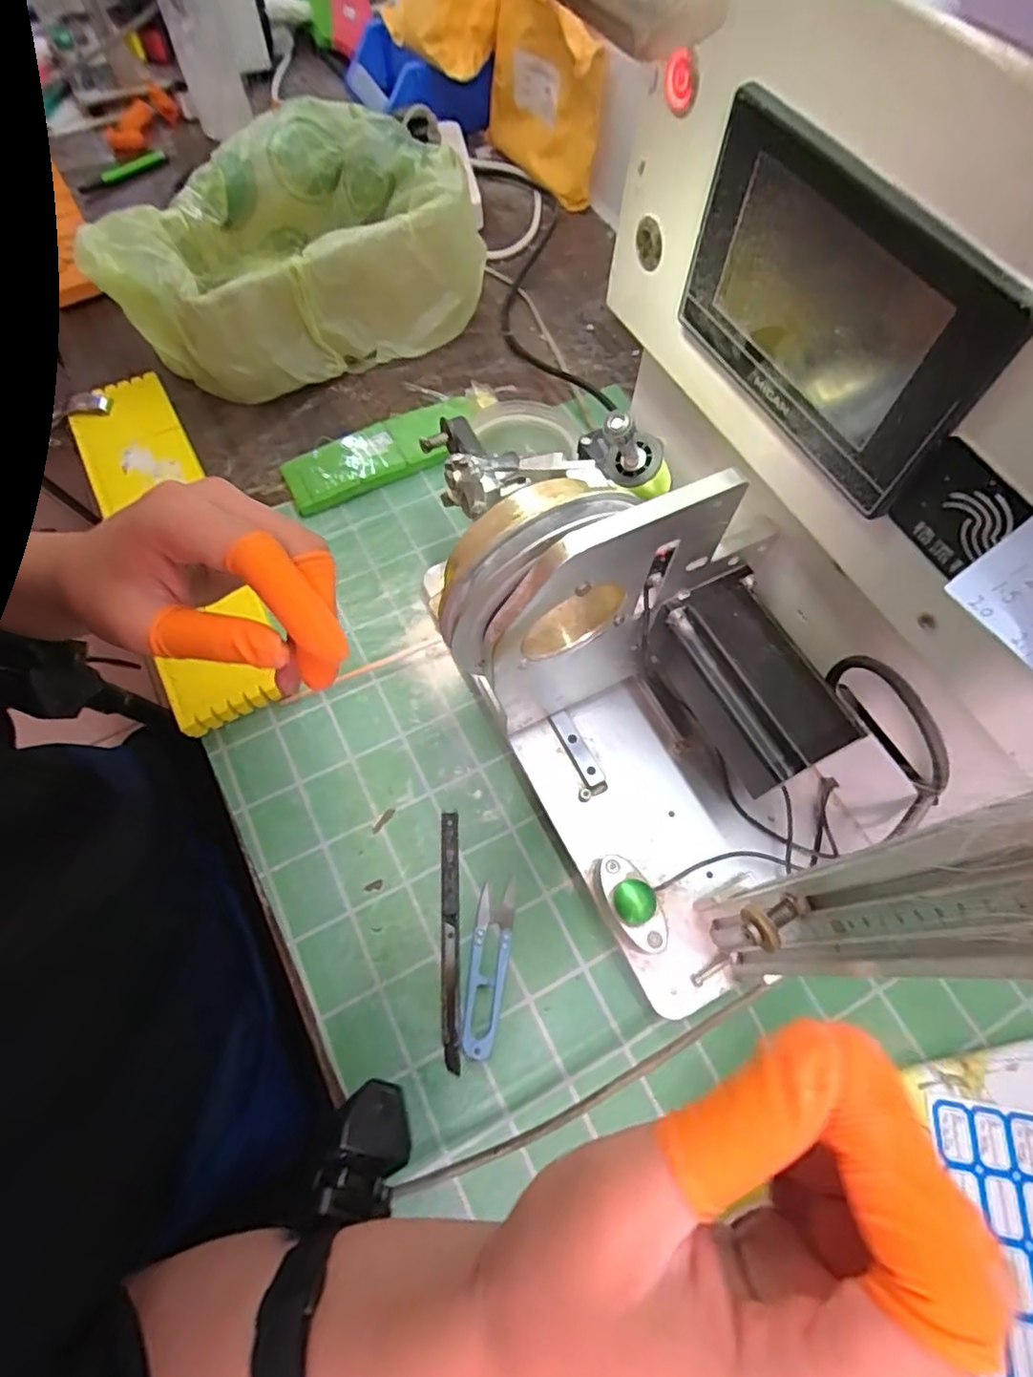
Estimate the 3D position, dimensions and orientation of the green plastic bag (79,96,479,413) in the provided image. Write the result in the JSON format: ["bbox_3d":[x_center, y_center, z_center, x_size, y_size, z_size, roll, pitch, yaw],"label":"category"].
[{"bbox_3d":[-0.207,-0.392,0.580,0.302,0.126,0.212,-40,72,-16],"label":"green plastic bag"}]

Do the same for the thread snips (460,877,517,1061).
[{"bbox_3d":[-0.017,0.168,0.374,0.023,0.011,0.097,8,66,3],"label":"thread snips"}]

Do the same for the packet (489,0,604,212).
[{"bbox_3d":[0.024,-0.677,0.699,0.035,0.152,0.203,-30,69,-13],"label":"packet"}]

